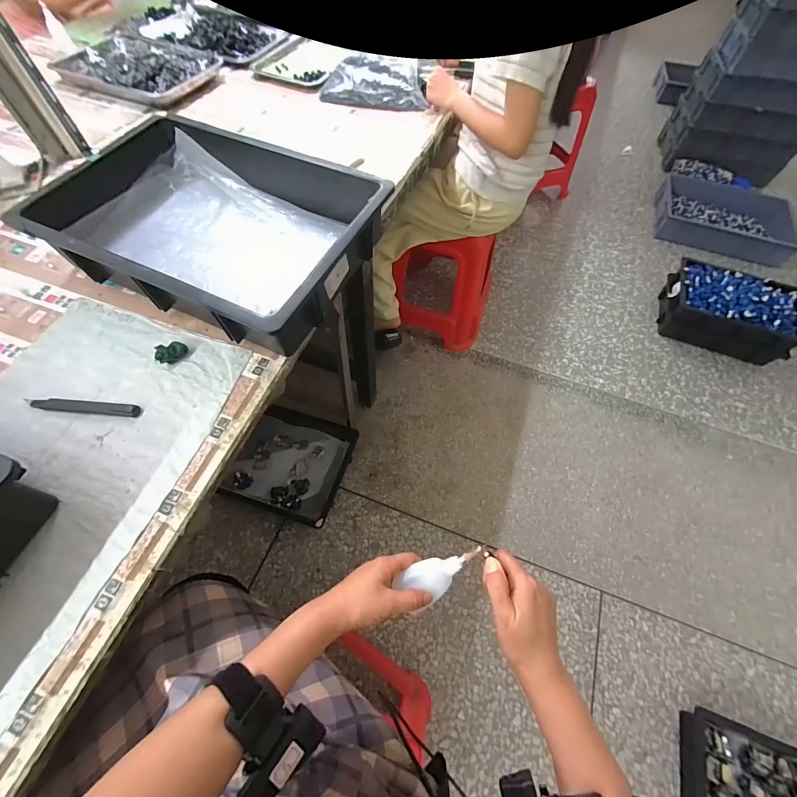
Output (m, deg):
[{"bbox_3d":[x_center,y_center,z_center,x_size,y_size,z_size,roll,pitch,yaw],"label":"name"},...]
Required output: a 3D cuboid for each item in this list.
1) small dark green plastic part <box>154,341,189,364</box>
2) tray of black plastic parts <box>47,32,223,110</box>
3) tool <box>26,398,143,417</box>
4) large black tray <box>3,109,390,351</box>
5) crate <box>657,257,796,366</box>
[{"bbox_3d":[-0.309,-0.063,0.481,0.039,0.019,0.025,-40,69,-19],"label":"small dark green plastic part"},{"bbox_3d":[-0.652,-0.841,0.883,0.330,0.059,0.257,24,62,11],"label":"tray of black plastic parts"},{"bbox_3d":[-0.400,0.009,0.449,0.145,0.006,0.018,5,62,3],"label":"tool"},{"bbox_3d":[-0.265,-0.279,0.551,0.448,0.097,0.352,21,64,11],"label":"large black tray"},{"bbox_3d":[1.303,-0.354,1.404,0.439,0.193,0.271,21,64,11],"label":"crate"}]

